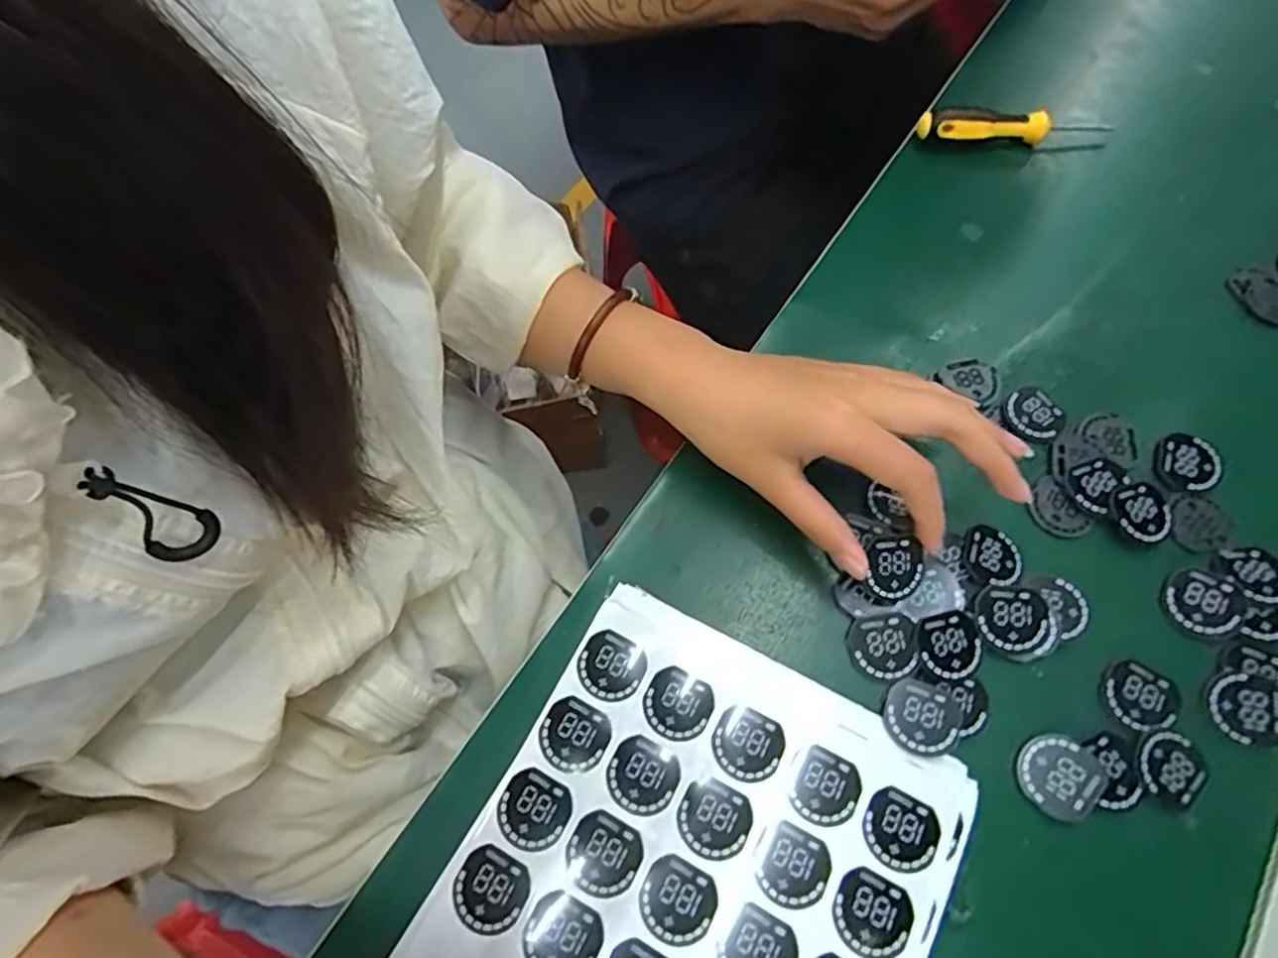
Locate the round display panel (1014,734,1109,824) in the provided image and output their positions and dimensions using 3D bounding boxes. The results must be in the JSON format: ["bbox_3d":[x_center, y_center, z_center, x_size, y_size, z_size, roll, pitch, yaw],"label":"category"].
[{"bbox_3d":[0.176,0.125,0.272,0.031,0.005,0.030,-1,66,3],"label":"round display panel"}]

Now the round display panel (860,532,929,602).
[{"bbox_3d":[0.115,0.039,0.294,0.031,0.008,0.029,-1,95,-8],"label":"round display panel"}]

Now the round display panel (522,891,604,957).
[{"bbox_3d":[-0.030,0.180,0.254,0.029,0.004,0.028,-1,66,3],"label":"round display panel"}]

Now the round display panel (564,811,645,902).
[{"bbox_3d":[-0.015,0.153,0.265,0.029,0.004,0.028,27,70,14],"label":"round display panel"}]

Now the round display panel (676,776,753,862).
[{"bbox_3d":[0.031,0.141,0.269,0.029,0.004,0.028,-1,66,3],"label":"round display panel"}]

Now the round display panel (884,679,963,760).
[{"bbox_3d":[0.123,0.104,0.281,0.032,0.004,0.029,27,70,14],"label":"round display panel"}]

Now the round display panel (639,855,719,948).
[{"bbox_3d":[0.015,0.169,0.259,0.030,0.004,0.028,27,70,14],"label":"round display panel"}]

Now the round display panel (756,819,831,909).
[{"bbox_3d":[0.063,0.157,0.261,0.025,0.004,0.028,30,71,15],"label":"round display panel"}]

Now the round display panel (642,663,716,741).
[{"bbox_3d":[0.017,0.100,0.287,0.029,0.004,0.028,-1,66,3],"label":"round display panel"}]

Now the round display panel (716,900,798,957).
[{"bbox_3d":[0.046,0.183,0.250,0.028,0.004,0.028,-1,66,3],"label":"round display panel"}]

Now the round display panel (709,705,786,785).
[{"bbox_3d":[0.047,0.114,0.280,0.029,0.004,0.028,-1,66,3],"label":"round display panel"}]

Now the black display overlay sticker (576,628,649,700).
[{"bbox_3d":[-0.013,0.085,0.293,0.029,0.004,0.027,27,70,14],"label":"black display overlay sticker"}]

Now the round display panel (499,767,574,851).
[{"bbox_3d":[-0.044,0.138,0.271,0.029,0.004,0.028,28,71,15],"label":"round display panel"}]

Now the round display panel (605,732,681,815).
[{"bbox_3d":[0.001,0.127,0.277,0.029,0.004,0.028,28,71,15],"label":"round display panel"}]

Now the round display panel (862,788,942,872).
[{"bbox_3d":[0.107,0.143,0.263,0.029,0.004,0.028,-1,66,3],"label":"round display panel"}]

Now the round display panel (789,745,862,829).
[{"bbox_3d":[0.078,0.129,0.270,0.025,0.004,0.028,27,70,14],"label":"round display panel"}]

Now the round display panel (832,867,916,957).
[{"bbox_3d":[0.091,0.169,0.252,0.029,0.004,0.028,-1,66,3],"label":"round display panel"}]

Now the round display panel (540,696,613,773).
[{"bbox_3d":[-0.029,0.112,0.282,0.029,0.004,0.027,-1,66,3],"label":"round display panel"}]

